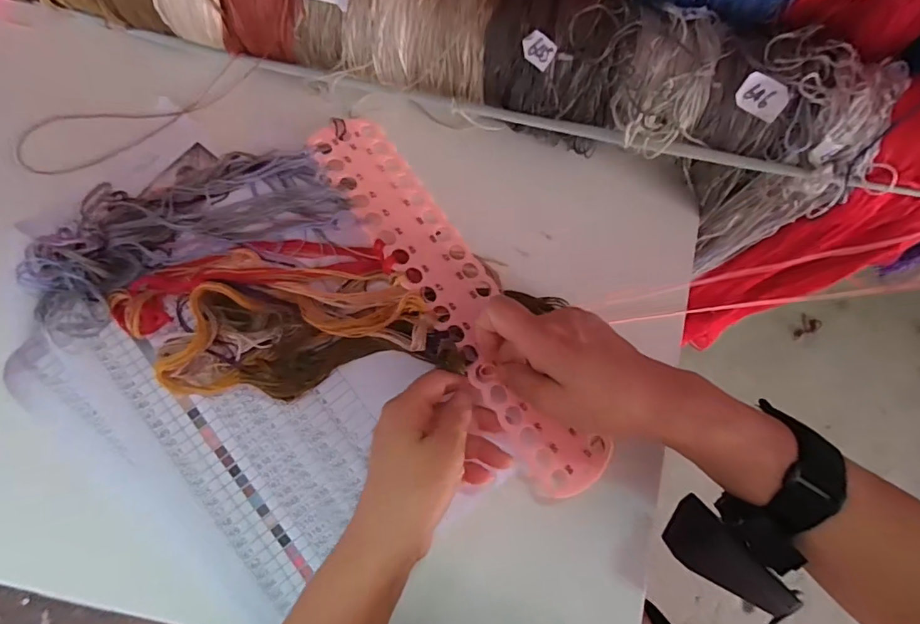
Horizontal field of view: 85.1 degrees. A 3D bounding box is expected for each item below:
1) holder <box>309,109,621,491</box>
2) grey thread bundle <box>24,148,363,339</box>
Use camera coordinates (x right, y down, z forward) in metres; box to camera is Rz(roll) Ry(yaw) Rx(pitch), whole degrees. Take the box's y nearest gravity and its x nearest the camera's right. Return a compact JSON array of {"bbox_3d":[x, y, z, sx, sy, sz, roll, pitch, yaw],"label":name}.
[{"bbox_3d":[-0.002,-0.010,0.337,0.056,0.010,0.290,-31,82,-24],"label":"holder"},{"bbox_3d":[-0.180,-0.062,0.329,0.195,0.028,0.085,-26,84,-7],"label":"grey thread bundle"}]

